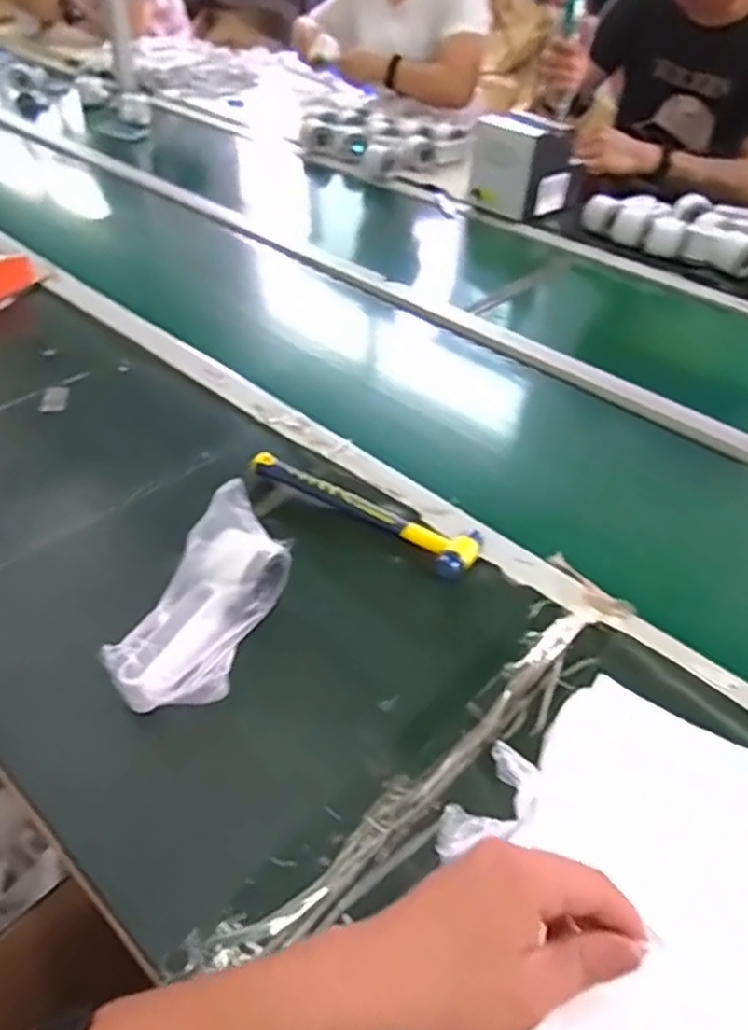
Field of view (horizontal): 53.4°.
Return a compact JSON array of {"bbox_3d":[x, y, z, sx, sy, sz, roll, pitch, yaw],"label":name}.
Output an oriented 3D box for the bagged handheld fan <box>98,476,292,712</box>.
[{"bbox_3d":[-0.132,0.072,0.587,0.077,0.088,0.182,19,61,17],"label":"bagged handheld fan"}]

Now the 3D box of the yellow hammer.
[{"bbox_3d":[-0.010,-0.009,0.717,0.243,0.026,0.058,28,48,25],"label":"yellow hammer"}]

